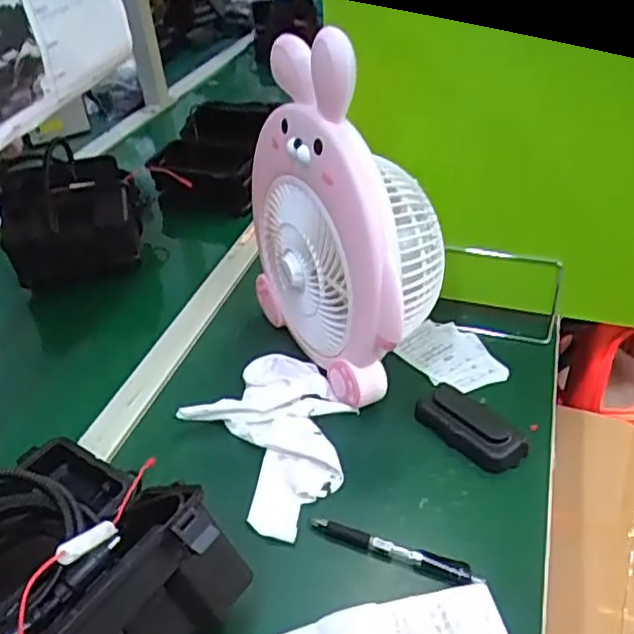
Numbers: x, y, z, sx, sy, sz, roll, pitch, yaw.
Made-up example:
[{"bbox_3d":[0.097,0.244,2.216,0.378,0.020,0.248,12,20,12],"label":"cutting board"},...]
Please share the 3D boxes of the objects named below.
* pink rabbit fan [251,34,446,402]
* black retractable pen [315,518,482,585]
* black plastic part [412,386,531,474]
[{"bbox_3d":[0.034,-0.095,0.668,0.132,0.318,0.243,-21,40,-20],"label":"pink rabbit fan"},{"bbox_3d":[0.062,0.188,0.544,0.141,0.007,0.015,12,40,21],"label":"black retractable pen"},{"bbox_3d":[0.146,0.100,0.631,0.054,0.025,0.103,-28,43,-28],"label":"black plastic part"}]

